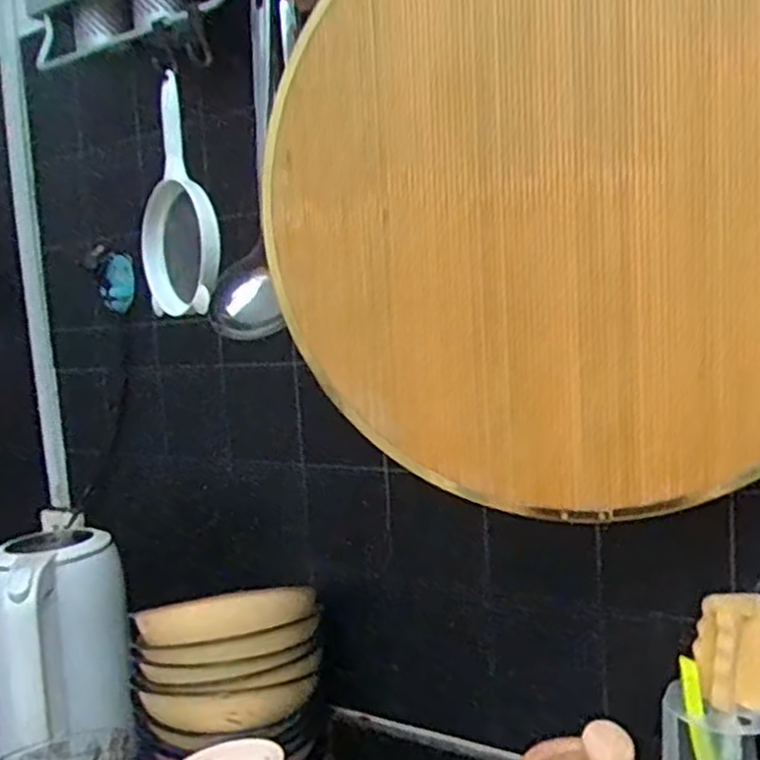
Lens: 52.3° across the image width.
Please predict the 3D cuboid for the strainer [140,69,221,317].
[{"bbox_3d":[-0.191,-0.160,0.719,0.039,0.194,0.126,-7,6,-29],"label":"strainer"}]

